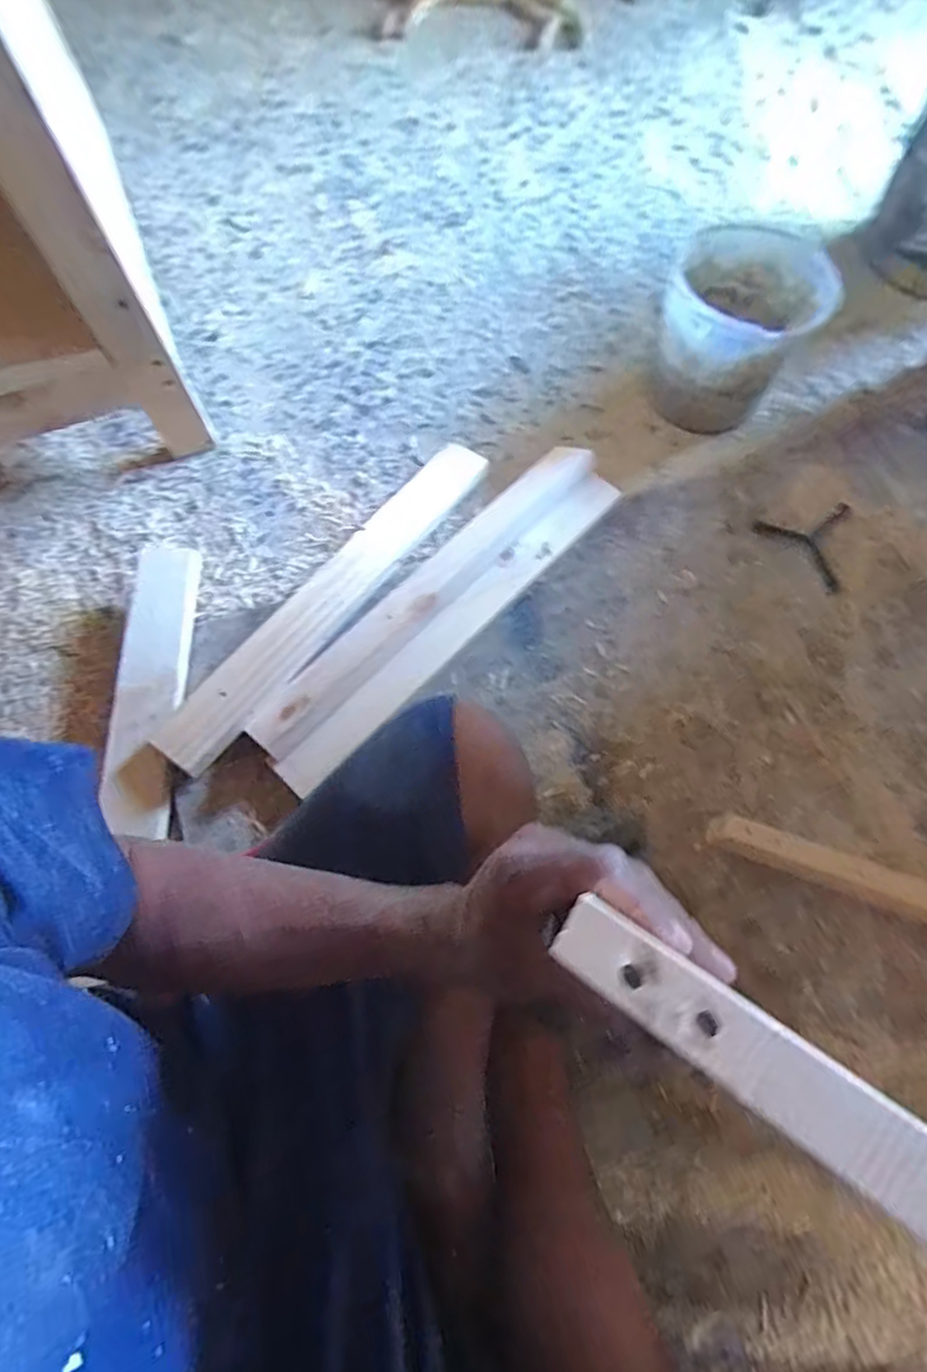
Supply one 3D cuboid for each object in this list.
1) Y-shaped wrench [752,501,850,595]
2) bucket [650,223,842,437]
[{"bbox_3d":[0.463,-0.175,0.799,0.130,0.007,0.122,-12,68,-5],"label":"Y-shaped wrench"},{"bbox_3d":[0.382,-0.496,0.866,0.185,0.154,0.232,26,68,8],"label":"bucket"}]

